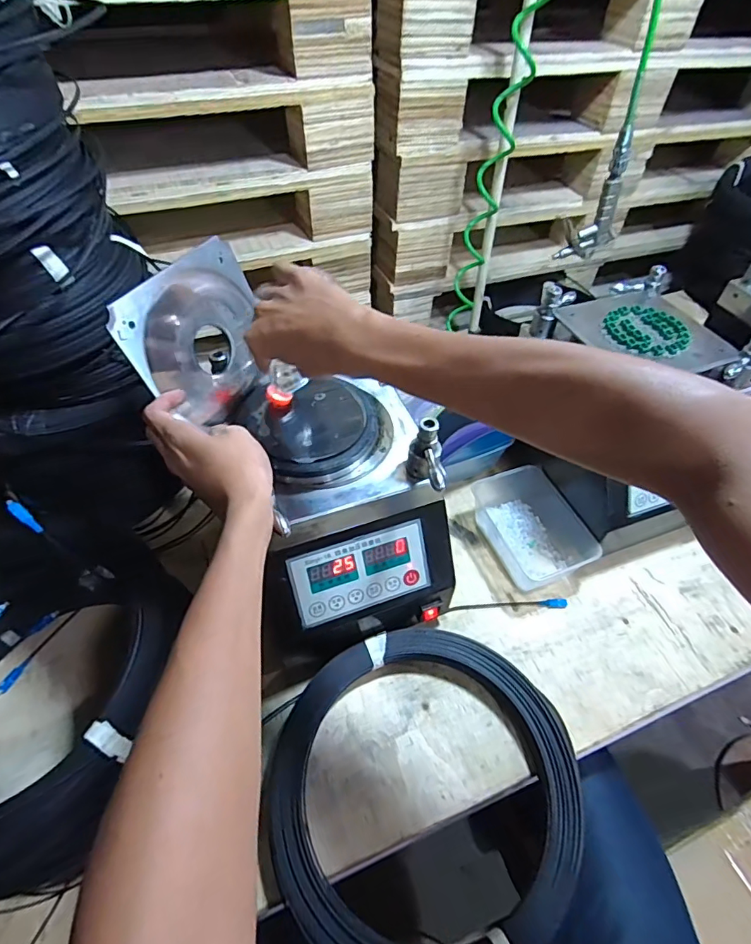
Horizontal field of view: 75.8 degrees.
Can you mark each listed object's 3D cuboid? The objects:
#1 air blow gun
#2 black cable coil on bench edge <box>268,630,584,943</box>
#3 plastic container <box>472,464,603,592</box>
[{"bbox_3d":[0.326,-0.398,0.702,0.075,0.170,0.027,3,51,1],"label":"air blow gun"},{"bbox_3d":[0.051,0.332,0.508,0.309,0.052,0.307,1,51,-1],"label":"black cable coil on bench edge"},{"bbox_3d":[0.219,0.072,0.712,0.111,0.075,0.188,-17,53,-15],"label":"plastic container"}]

